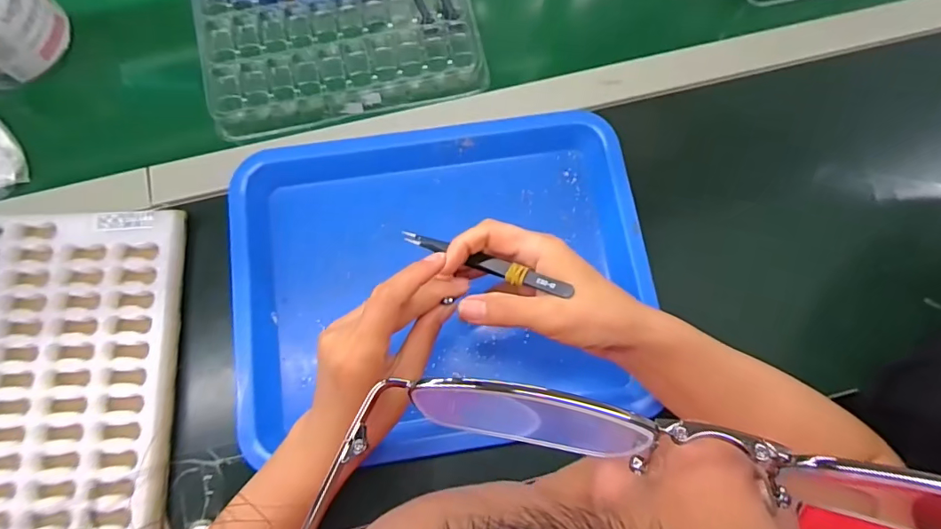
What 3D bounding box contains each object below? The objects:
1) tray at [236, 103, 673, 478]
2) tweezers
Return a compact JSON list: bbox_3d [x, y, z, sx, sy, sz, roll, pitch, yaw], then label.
[{"bbox_3d":[-0.023,0.014,0.415,0.333,0.032,0.272,-7,76,-2],"label":"tray"},{"bbox_3d":[0.012,0.001,0.331,0.111,0.006,0.011,20,77,25],"label":"tweezers"}]

